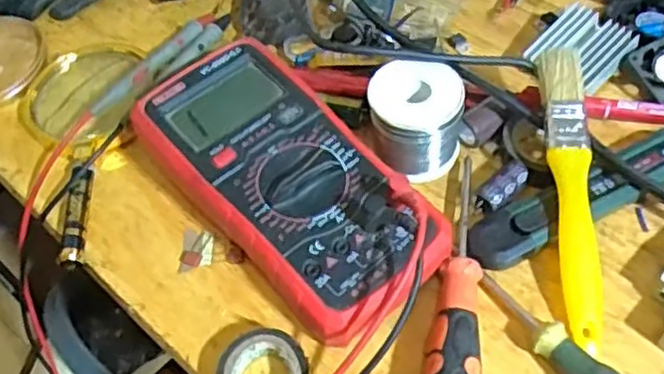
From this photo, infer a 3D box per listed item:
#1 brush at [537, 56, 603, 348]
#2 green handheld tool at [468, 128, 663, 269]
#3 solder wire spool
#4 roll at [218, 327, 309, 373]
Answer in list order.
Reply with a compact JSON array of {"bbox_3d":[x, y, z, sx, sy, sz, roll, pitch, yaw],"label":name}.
[{"bbox_3d":[0.127,0.002,0.369,0.021,0.006,0.161,-1,73,5],"label":"brush"},{"bbox_3d":[0.149,0.001,0.391,0.163,0.017,0.031,-24,56,-11],"label":"green handheld tool"},{"bbox_3d":[0.050,-0.039,0.413,0.052,0.053,0.051,13,56,14],"label":"solder wire spool"},{"bbox_3d":[-0.033,0.095,0.341,0.043,0.018,0.047,-3,54,4],"label":"roll"}]

